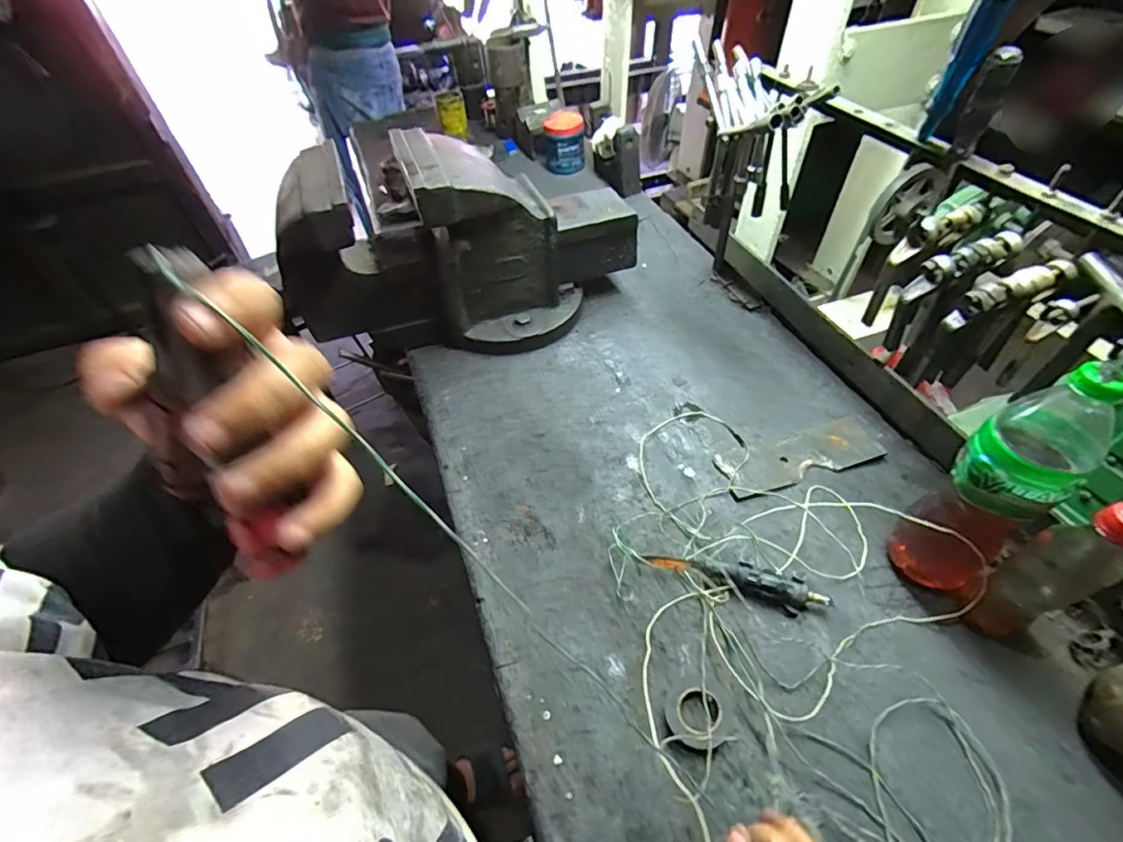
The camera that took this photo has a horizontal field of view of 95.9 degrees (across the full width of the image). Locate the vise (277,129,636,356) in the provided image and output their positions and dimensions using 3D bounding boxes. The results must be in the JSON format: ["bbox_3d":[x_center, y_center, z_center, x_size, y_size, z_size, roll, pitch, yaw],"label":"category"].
[{"bbox_3d":[-0.132,-0.257,0.757,0.510,0.276,0.184,-12,50,-7],"label":"vise"}]

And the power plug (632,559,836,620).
[{"bbox_3d":[0.180,0.163,0.534,0.184,0.035,0.031,15,52,15],"label":"power plug"}]

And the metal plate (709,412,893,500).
[{"bbox_3d":[0.306,0.045,0.650,0.209,0.010,0.068,-15,51,-9],"label":"metal plate"}]

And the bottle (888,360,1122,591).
[{"bbox_3d":[0.386,0.064,0.450,0.074,0.268,0.085,-25,53,-18],"label":"bottle"}]

